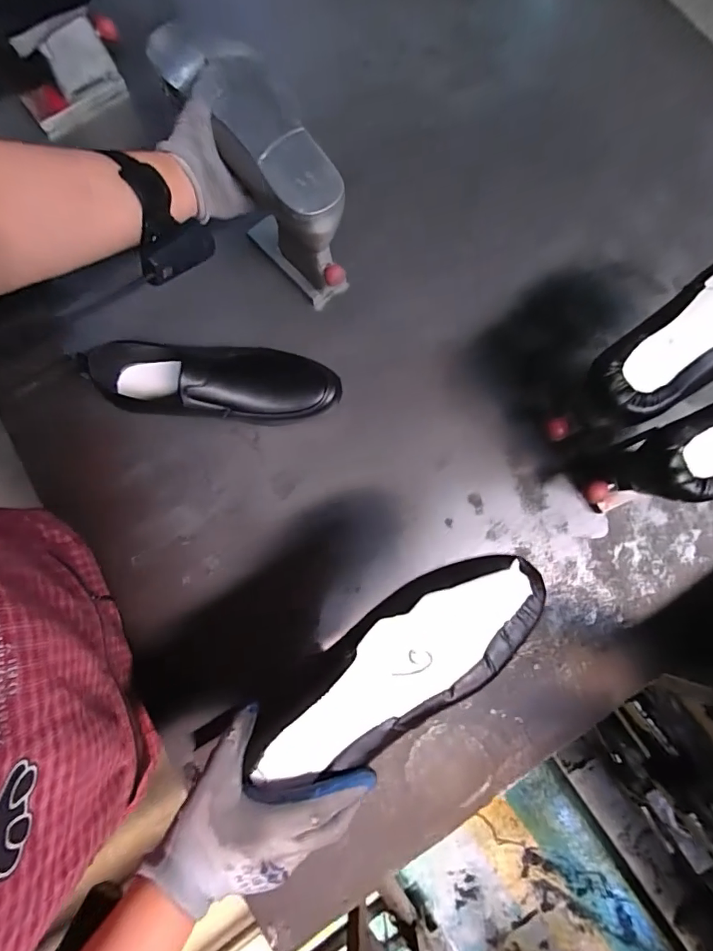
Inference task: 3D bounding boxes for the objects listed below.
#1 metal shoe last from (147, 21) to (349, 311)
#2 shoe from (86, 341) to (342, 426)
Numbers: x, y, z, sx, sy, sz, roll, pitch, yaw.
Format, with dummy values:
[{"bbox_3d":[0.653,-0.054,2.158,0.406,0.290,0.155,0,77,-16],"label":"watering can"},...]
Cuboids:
[{"bbox_3d":[-0.109,-0.338,0.549,0.088,0.193,0.249,-33,79,-9],"label":"metal shoe last"},{"bbox_3d":[-0.165,-0.110,0.566,0.285,0.082,0.091,4,78,-1],"label":"shoe"}]

